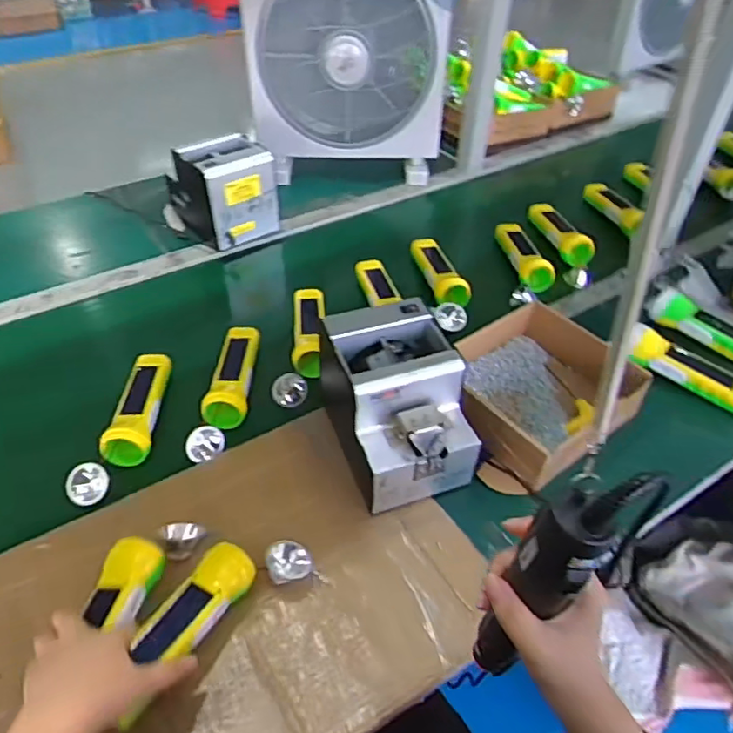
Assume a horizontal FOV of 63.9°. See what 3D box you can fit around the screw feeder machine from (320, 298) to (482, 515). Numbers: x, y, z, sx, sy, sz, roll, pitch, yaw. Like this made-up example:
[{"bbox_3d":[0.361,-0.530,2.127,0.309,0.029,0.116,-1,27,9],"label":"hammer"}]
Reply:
[{"bbox_3d":[0.033,0.042,0.671,0.126,0.147,0.186,-14,47,-15],"label":"screw feeder machine"}]

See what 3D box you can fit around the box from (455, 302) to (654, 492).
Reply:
[{"bbox_3d":[0.209,0.025,0.744,0.233,0.086,0.207,-31,53,-29],"label":"box"}]

